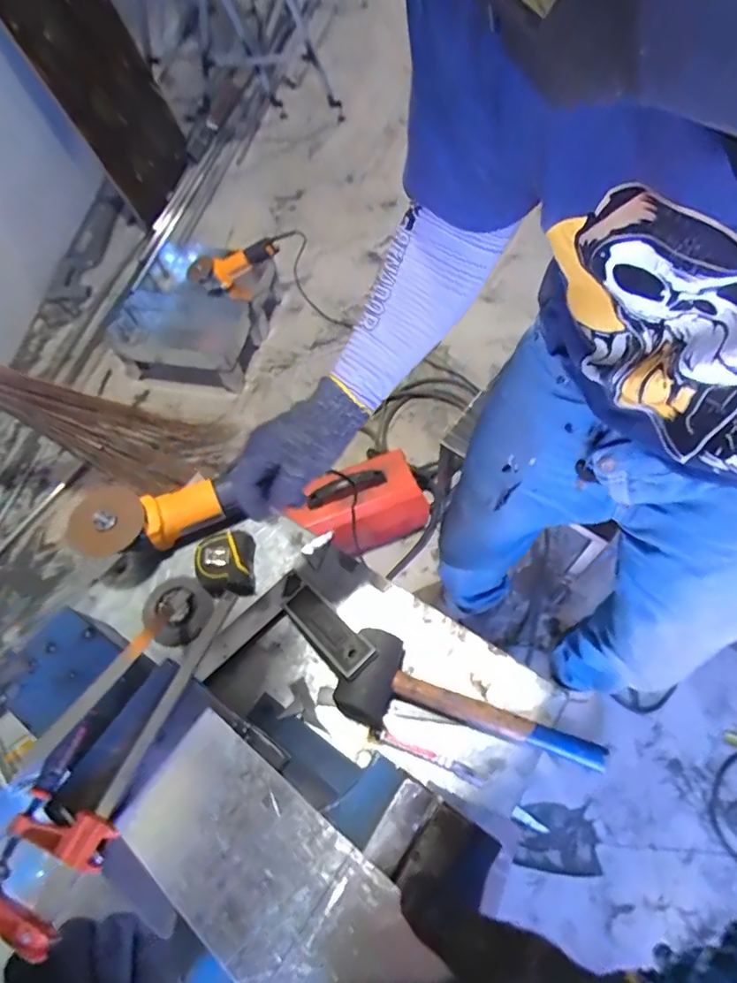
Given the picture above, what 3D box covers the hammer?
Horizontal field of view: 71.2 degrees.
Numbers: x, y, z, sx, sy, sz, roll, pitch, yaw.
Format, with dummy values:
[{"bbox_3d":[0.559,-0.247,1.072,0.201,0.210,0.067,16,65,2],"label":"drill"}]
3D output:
[{"bbox_3d":[0.116,0.251,0.586,0.306,0.055,0.106,16,64,11],"label":"hammer"}]

